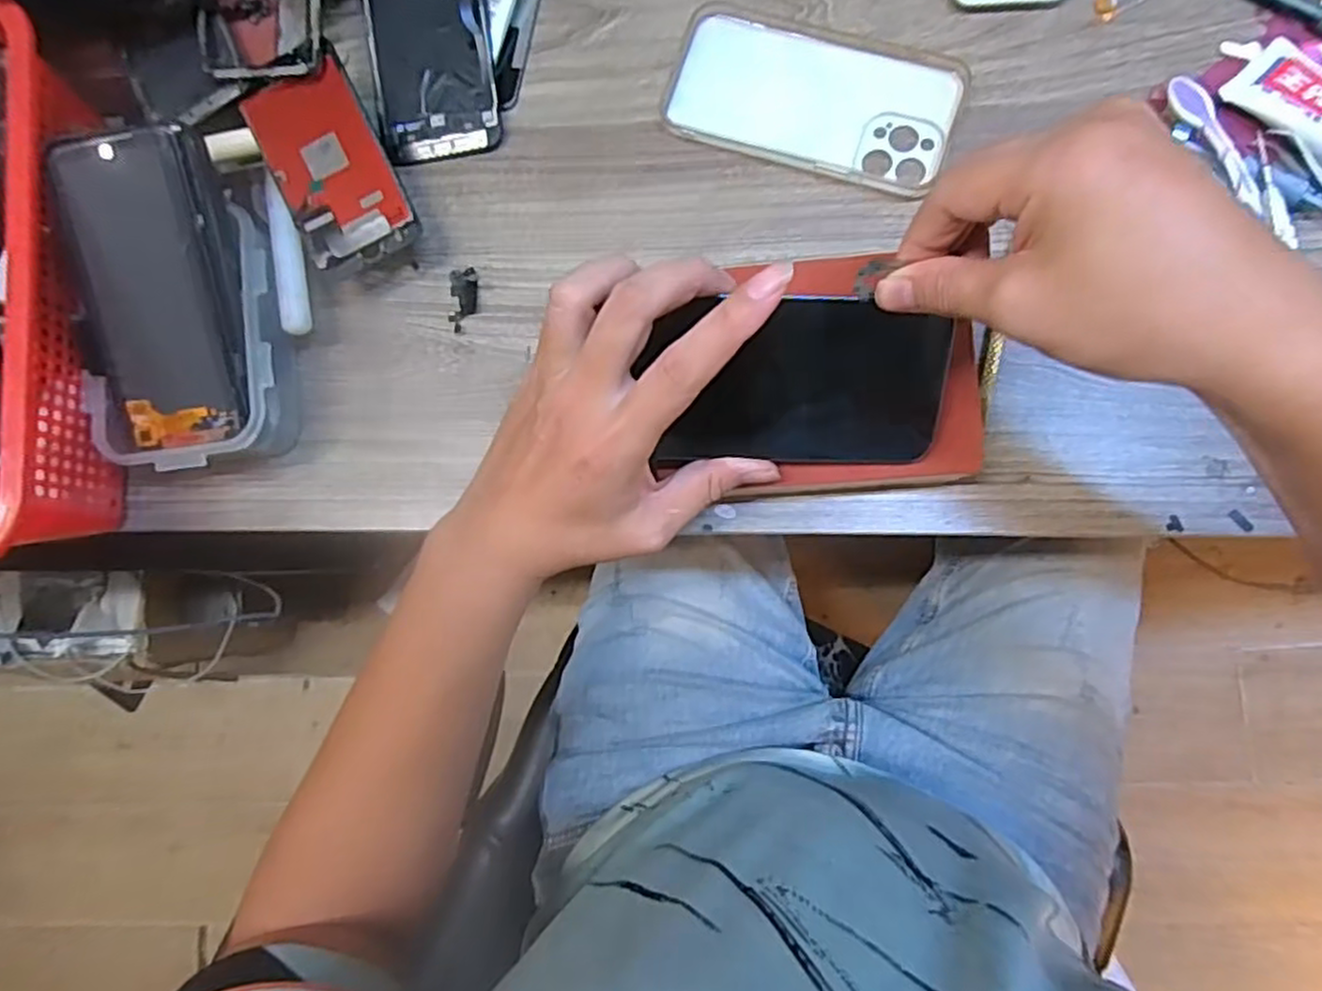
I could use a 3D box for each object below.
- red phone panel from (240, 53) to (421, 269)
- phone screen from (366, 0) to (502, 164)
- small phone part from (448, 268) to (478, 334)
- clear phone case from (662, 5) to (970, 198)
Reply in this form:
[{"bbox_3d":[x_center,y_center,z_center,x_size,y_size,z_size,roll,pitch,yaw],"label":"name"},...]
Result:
[{"bbox_3d":[-0.183,-0.183,0.407,0.061,0.010,0.113,-27,85,0],"label":"red phone panel"},{"bbox_3d":[-0.137,-0.277,0.429,0.072,0.012,0.151,-6,91,6],"label":"phone screen"},{"bbox_3d":[-0.115,-0.114,0.425,0.017,0.004,0.036,0,84,6],"label":"small phone part"},{"bbox_3d":[0.086,-0.228,0.416,0.162,0.008,0.082,20,87,7],"label":"clear phone case"}]

